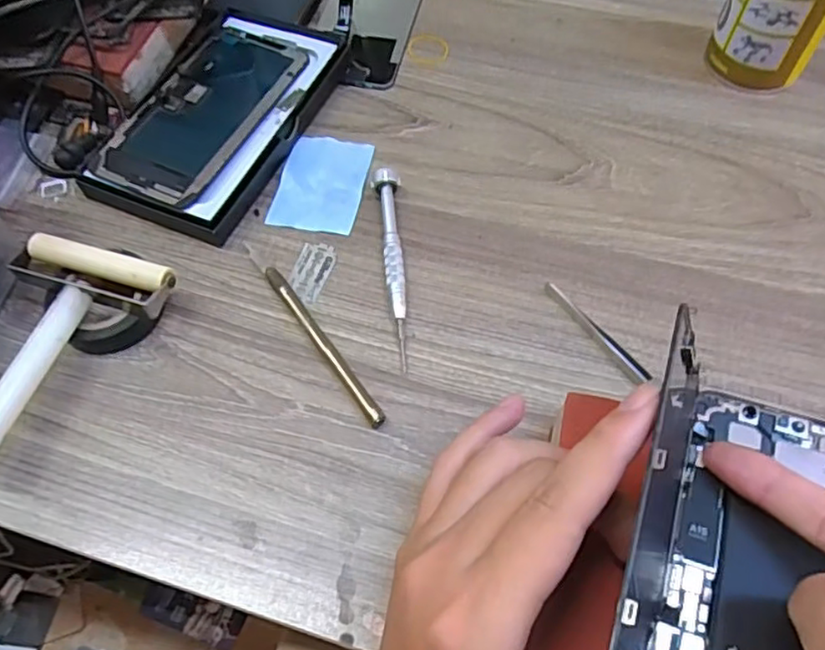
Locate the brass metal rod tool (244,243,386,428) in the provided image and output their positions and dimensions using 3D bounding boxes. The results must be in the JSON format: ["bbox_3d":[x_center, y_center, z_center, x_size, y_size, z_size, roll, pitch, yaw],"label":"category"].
[{"bbox_3d":[-0.055,0.002,0.347,0.009,0.009,0.133,-32,64,-16],"label":"brass metal rod tool"}]

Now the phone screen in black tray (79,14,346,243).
[{"bbox_3d":[-0.121,-0.140,0.422,0.099,0.023,0.185,20,63,13],"label":"phone screen in black tray"}]

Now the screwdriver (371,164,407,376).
[{"bbox_3d":[-0.010,-0.036,0.363,0.014,0.018,0.125,-5,60,-2],"label":"screwdriver"}]

